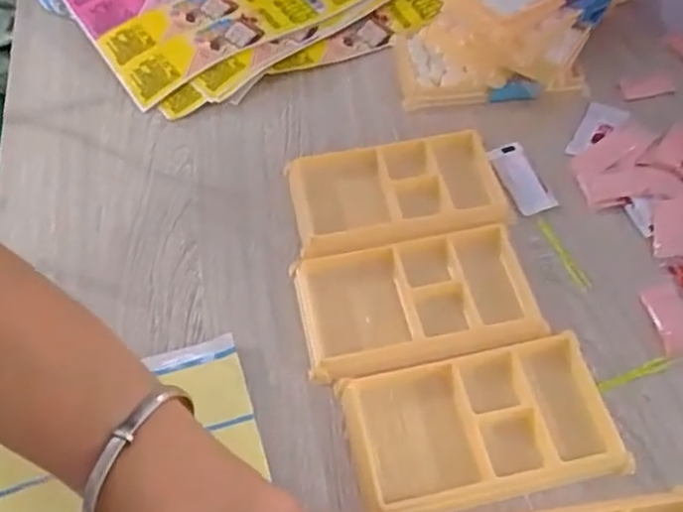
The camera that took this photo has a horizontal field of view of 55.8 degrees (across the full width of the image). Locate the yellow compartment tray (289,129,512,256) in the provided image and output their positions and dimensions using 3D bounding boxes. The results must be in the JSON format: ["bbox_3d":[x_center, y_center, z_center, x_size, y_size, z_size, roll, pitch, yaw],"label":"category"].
[{"bbox_3d":[0.037,-0.043,0.435,0.139,0.015,0.081,-11,55,-6],"label":"yellow compartment tray"}]

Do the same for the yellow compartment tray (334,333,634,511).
[{"bbox_3d":[0.072,0.087,0.335,0.129,0.011,0.075,-11,55,-7],"label":"yellow compartment tray"}]

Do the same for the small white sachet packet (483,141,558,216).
[{"bbox_3d":[0.120,-0.052,0.431,0.028,0.005,0.057,-18,56,-11],"label":"small white sachet packet"}]

